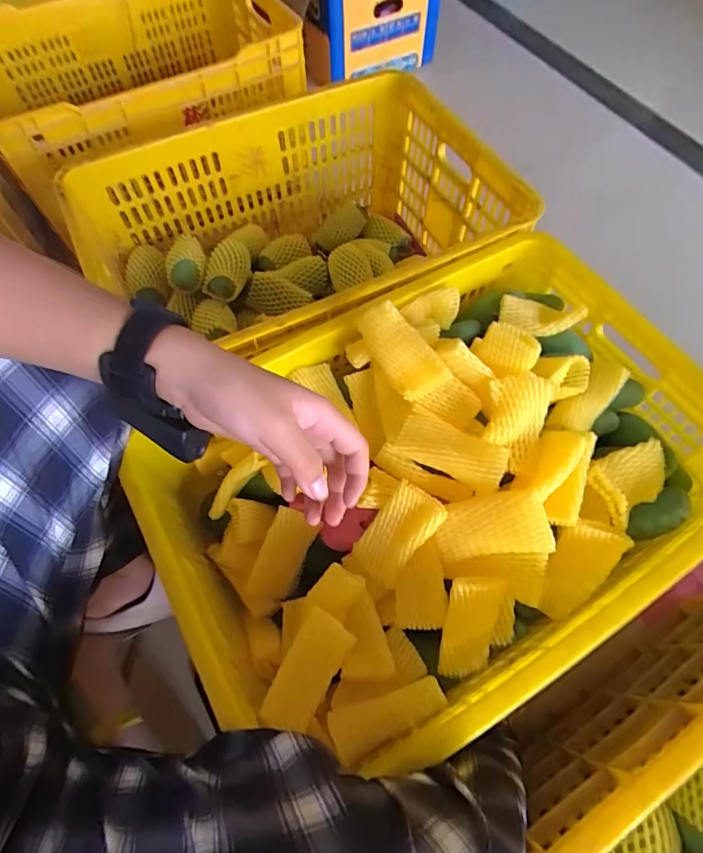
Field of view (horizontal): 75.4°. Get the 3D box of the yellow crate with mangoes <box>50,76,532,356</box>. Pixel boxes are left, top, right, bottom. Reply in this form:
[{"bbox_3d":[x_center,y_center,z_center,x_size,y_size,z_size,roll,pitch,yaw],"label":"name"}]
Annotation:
[{"bbox_3d":[-0.072,-0.283,0.749,0.553,0.254,0.431,-28,67,-12],"label":"yellow crate with mangoes"}]

